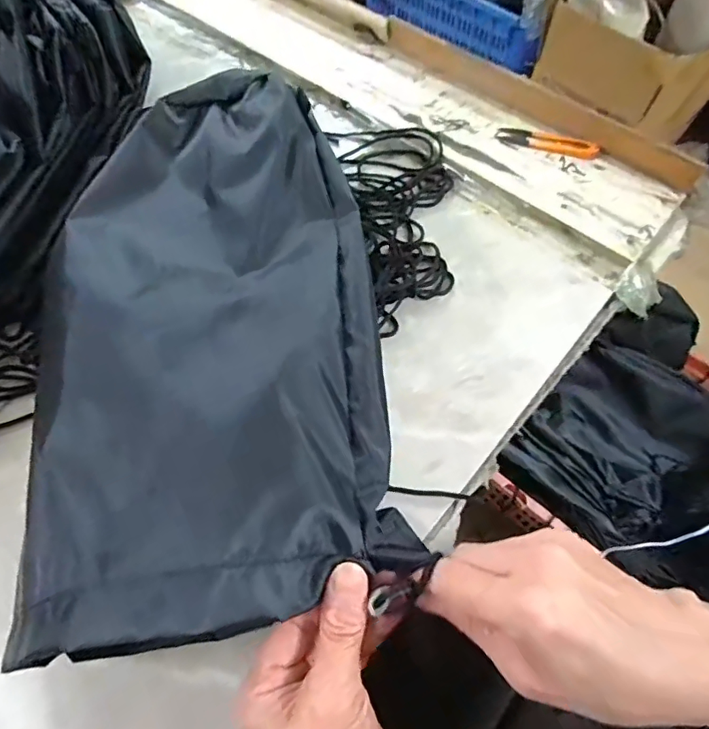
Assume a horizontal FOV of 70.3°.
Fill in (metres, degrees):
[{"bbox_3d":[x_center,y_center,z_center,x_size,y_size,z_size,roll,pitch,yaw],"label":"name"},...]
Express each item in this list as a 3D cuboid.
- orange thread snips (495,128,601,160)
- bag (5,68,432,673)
[{"bbox_3d":[0.199,-0.230,0.518,0.101,0.014,0.019,21,64,10],"label":"orange thread snips"},{"bbox_3d":[-0.095,-0.053,0.322,0.206,0.051,0.396,-8,63,-5],"label":"bag"}]

